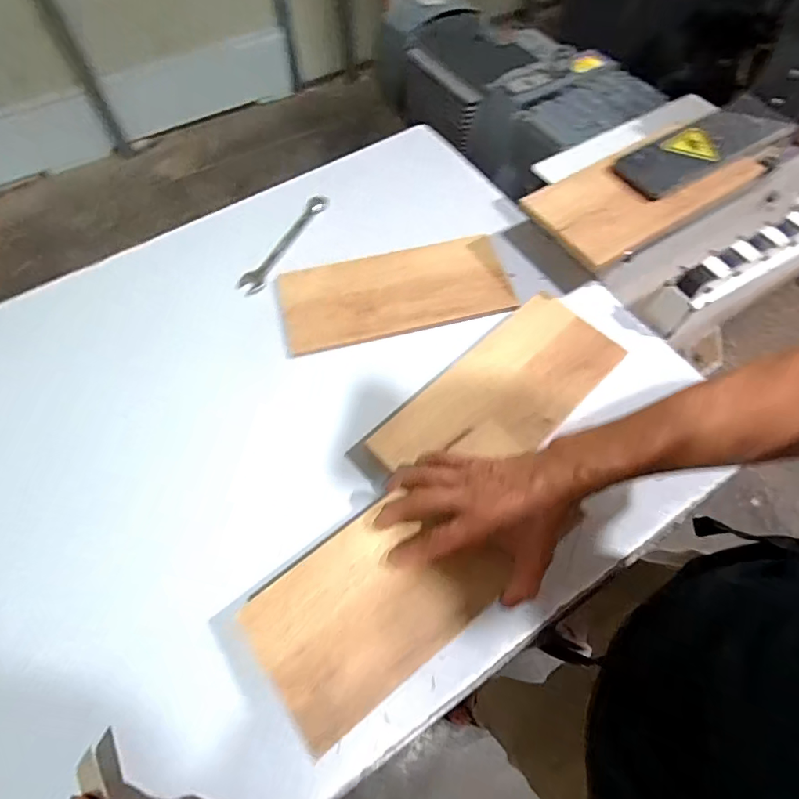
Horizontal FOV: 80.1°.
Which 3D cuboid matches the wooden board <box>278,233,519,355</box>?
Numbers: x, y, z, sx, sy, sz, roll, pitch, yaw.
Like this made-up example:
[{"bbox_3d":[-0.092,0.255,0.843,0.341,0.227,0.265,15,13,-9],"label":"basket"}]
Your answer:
[{"bbox_3d":[-0.005,-0.145,0.627,0.294,0.009,0.133,-11,63,-6],"label":"wooden board"}]

